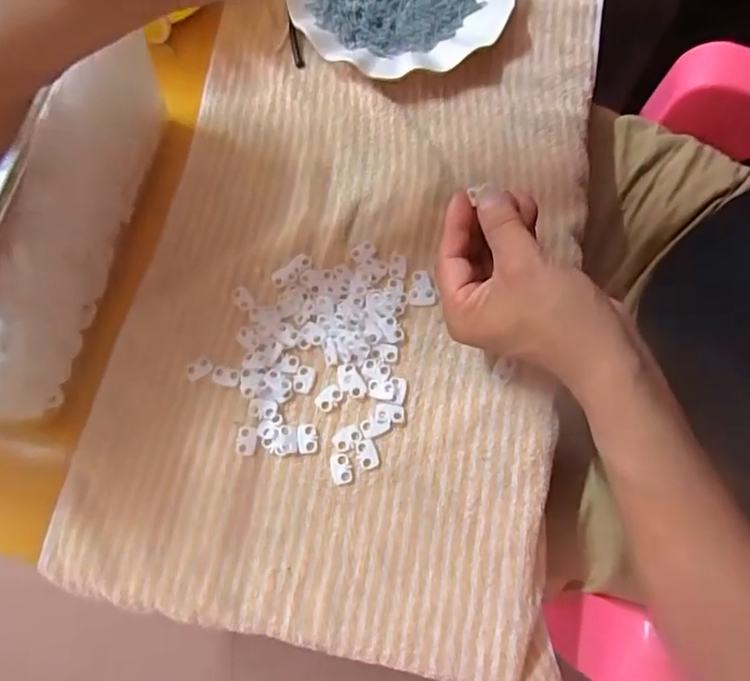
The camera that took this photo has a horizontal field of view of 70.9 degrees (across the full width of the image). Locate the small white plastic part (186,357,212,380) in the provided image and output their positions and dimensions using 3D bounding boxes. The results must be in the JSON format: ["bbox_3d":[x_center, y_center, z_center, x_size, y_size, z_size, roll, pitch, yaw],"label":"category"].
[{"bbox_3d":[-0.118,0.018,0.353,0.017,0.004,0.012,-27,75,-10],"label":"small white plastic part"}]

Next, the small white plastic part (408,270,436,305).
[{"bbox_3d":[0.032,-0.037,0.365,0.018,0.005,0.024,-2,71,1],"label":"small white plastic part"}]

